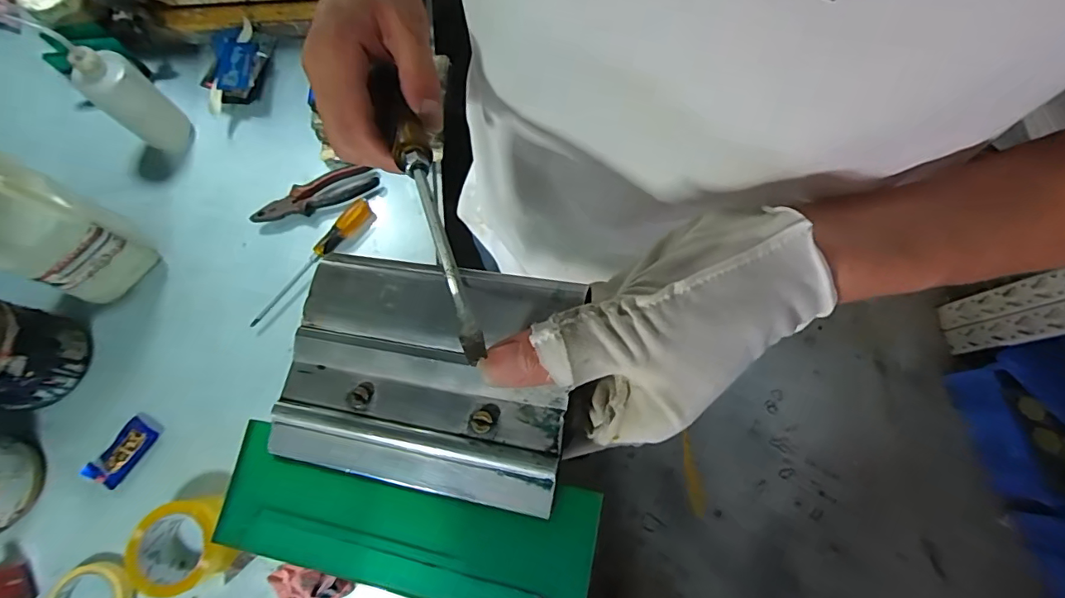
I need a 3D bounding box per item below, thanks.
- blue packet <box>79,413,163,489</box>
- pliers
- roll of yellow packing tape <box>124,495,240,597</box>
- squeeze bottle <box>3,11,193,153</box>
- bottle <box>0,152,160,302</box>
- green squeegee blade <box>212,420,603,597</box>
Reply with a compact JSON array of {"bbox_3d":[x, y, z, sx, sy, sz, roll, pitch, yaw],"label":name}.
[{"bbox_3d":[-0.558,0.204,0.661,0.044,0.018,0.096,31,76,9],"label":"blue packet"},{"bbox_3d":[-0.336,-0.158,0.745,0.191,0.017,0.047,-25,75,-6],"label":"pliers"},{"bbox_3d":[-0.431,0.304,0.602,0.099,0.059,0.102,0,74,1],"label":"roll of yellow packing tape"},{"bbox_3d":[-0.597,-0.305,0.699,0.083,0.193,0.074,36,77,10],"label":"squeeze bottle"},{"bbox_3d":[-0.613,-0.090,0.590,0.095,0.277,0.122,25,76,8],"label":"bottle"},{"bbox_3d":[-0.052,0.086,0.188,0.149,0.009,0.047,7,68,14],"label":"green squeegee blade"}]

